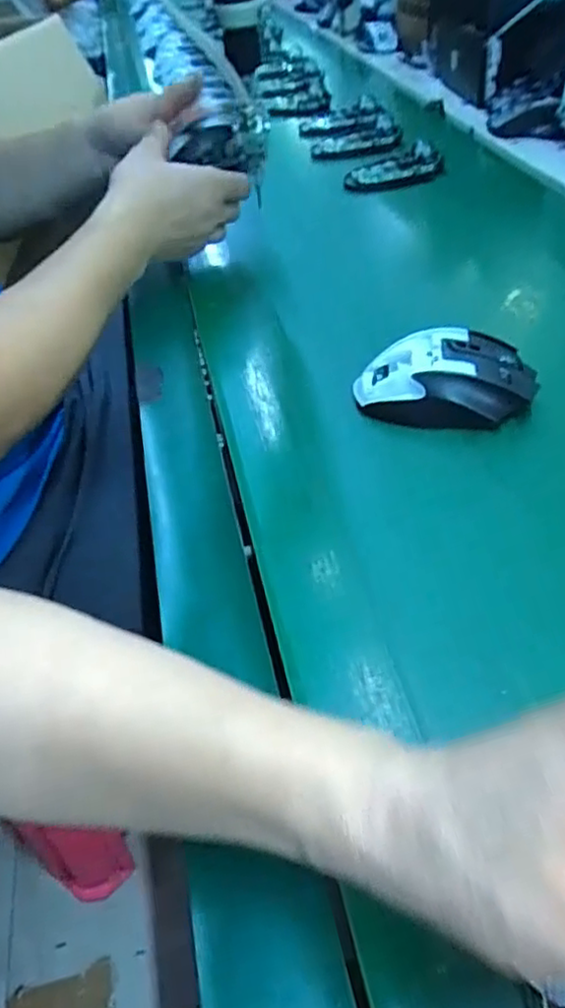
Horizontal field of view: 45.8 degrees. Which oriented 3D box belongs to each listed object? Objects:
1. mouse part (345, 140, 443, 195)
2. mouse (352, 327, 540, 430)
[{"bbox_3d":[0.124,-0.385,0.763,0.108,0.032,0.056,-17,45,-12],"label":"mouse part"},{"bbox_3d":[0.107,-0.083,0.443,0.112,0.040,0.054,4,44,11],"label":"mouse"}]

